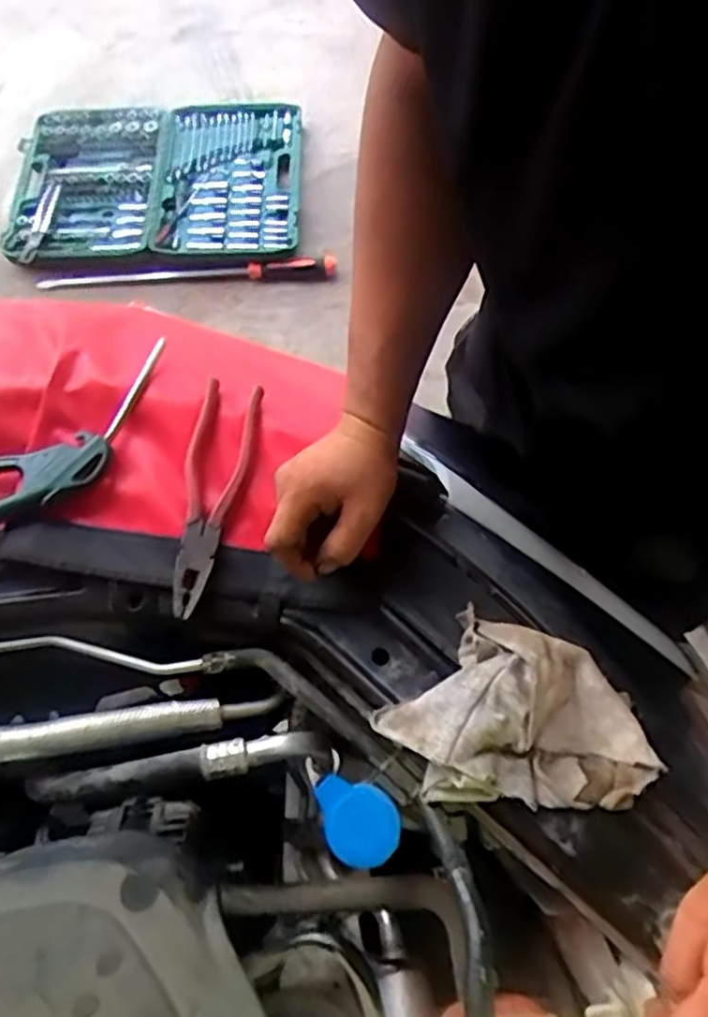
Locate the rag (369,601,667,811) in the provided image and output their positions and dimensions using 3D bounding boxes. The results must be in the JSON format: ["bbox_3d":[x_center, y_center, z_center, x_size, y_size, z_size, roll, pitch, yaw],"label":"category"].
[{"bbox_3d":[0.107,0.138,0.491,0.170,0.064,0.120,1,75,1],"label":"rag"}]

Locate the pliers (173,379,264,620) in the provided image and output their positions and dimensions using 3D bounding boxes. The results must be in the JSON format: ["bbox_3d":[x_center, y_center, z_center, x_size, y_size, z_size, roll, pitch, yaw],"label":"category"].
[{"bbox_3d":[-0.116,-0.010,0.569,0.048,0.026,0.193,11,75,3],"label":"pliers"}]

